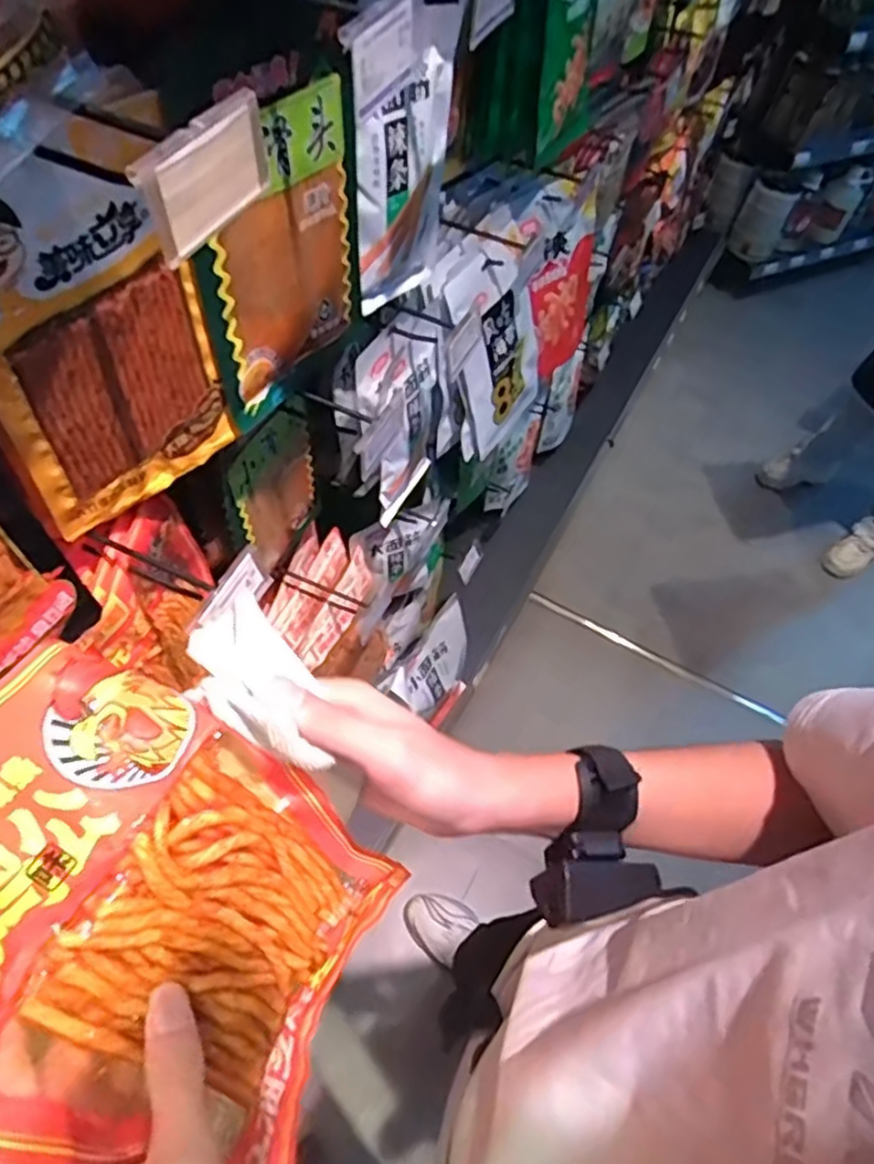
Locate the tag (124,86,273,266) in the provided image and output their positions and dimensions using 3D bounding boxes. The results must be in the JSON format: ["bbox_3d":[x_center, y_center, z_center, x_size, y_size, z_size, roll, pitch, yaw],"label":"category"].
[{"bbox_3d":[-0.106,-0.188,0.321,0.009,0.044,0.080,25,59,11],"label":"tag"}]

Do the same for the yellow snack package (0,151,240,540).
[{"bbox_3d":[-0.214,-0.145,0.462,0.021,0.243,0.162,34,61,16],"label":"yellow snack package"}]

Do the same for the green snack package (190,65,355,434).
[{"bbox_3d":[-0.120,-0.254,0.541,0.011,0.214,0.158,33,61,15],"label":"green snack package"}]

